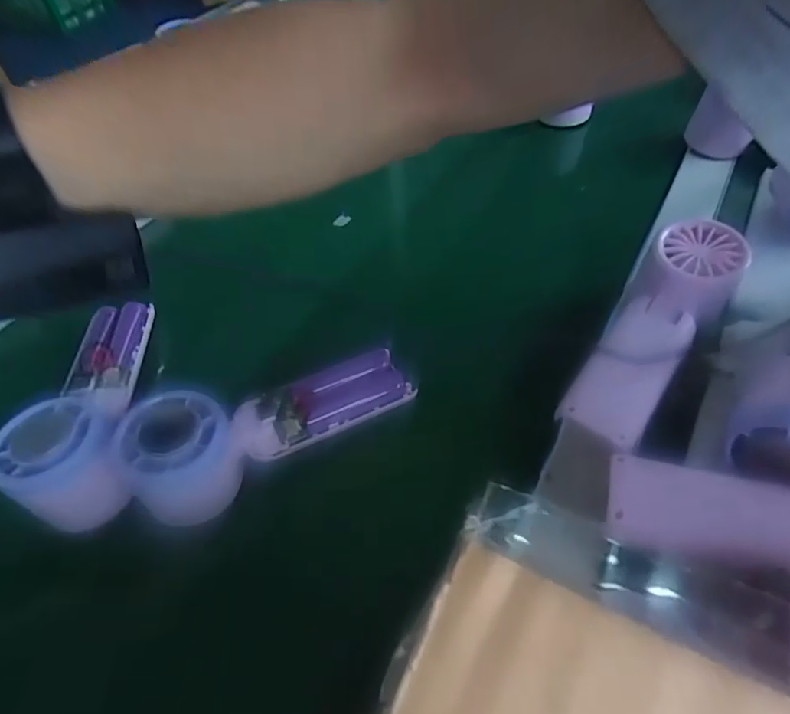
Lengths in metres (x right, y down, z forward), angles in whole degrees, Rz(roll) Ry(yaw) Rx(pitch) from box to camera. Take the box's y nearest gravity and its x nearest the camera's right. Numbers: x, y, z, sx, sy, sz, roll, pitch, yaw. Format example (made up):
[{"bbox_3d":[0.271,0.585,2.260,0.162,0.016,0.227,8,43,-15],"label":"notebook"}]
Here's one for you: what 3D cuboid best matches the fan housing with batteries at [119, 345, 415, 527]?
[{"bbox_3d":[-0.066,0.033,0.282,0.156,0.046,0.049,-21,54,-14],"label":"fan housing with batteries"}]

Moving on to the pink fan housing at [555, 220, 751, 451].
[{"bbox_3d":[0.154,-0.018,0.292,0.053,0.047,0.154,28,57,22],"label":"pink fan housing"}]

